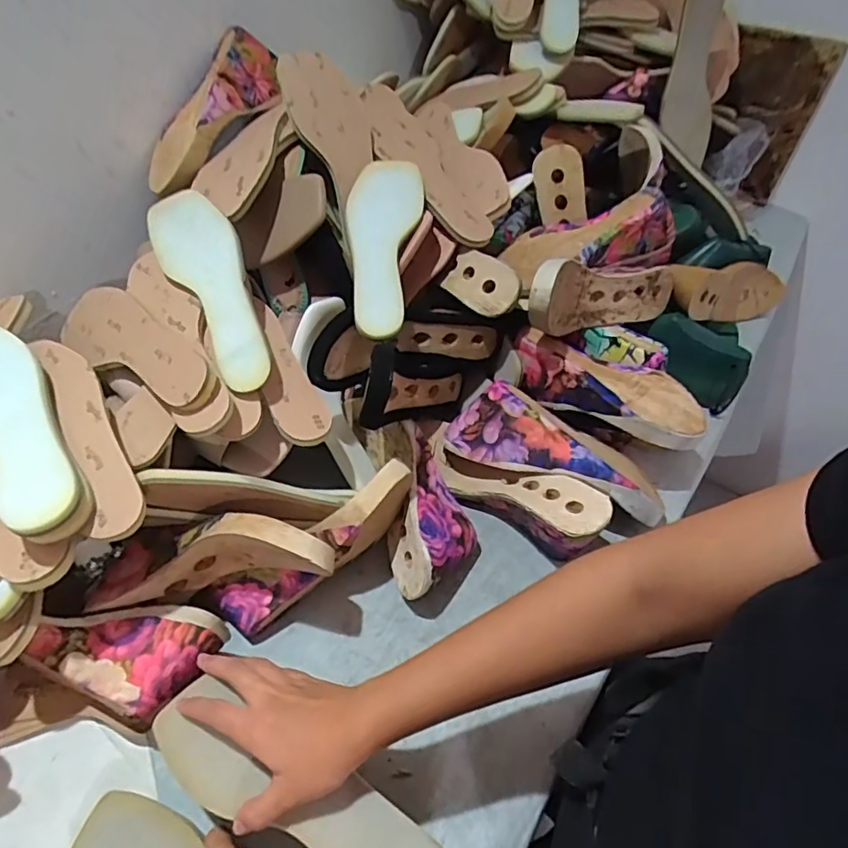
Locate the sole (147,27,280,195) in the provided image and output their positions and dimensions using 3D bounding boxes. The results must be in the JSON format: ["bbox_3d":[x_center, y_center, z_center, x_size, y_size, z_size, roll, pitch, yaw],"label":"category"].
[{"bbox_3d":[-0.244,-0.360,0.643,0.073,0.066,0.215,22,74,17],"label":"sole"}]

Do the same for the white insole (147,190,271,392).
[{"bbox_3d":[-0.206,-0.138,0.550,0.077,0.017,0.233,-30,72,4],"label":"white insole"}]

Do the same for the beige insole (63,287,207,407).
[{"bbox_3d":[-0.283,-0.080,0.540,0.231,0.010,0.071,27,83,30],"label":"beige insole"}]

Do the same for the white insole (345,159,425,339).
[{"bbox_3d":[-0.045,-0.198,0.603,0.079,0.017,0.242,2,64,2],"label":"white insole"}]

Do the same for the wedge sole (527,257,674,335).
[{"bbox_3d":[0.192,-0.149,0.639,0.229,0.079,0.066,-9,48,-33],"label":"wedge sole"}]

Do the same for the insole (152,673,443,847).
[{"bbox_3d":[-0.090,0.262,0.392,0.236,0.014,0.071,19,53,16],"label":"insole"}]

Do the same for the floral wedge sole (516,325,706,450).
[{"bbox_3d":[0.197,-0.035,0.616,0.213,0.057,0.080,25,55,20],"label":"floral wedge sole"}]

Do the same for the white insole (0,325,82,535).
[{"bbox_3d":[-0.328,-0.013,0.436,0.242,0.017,0.078,36,59,26],"label":"white insole"}]

